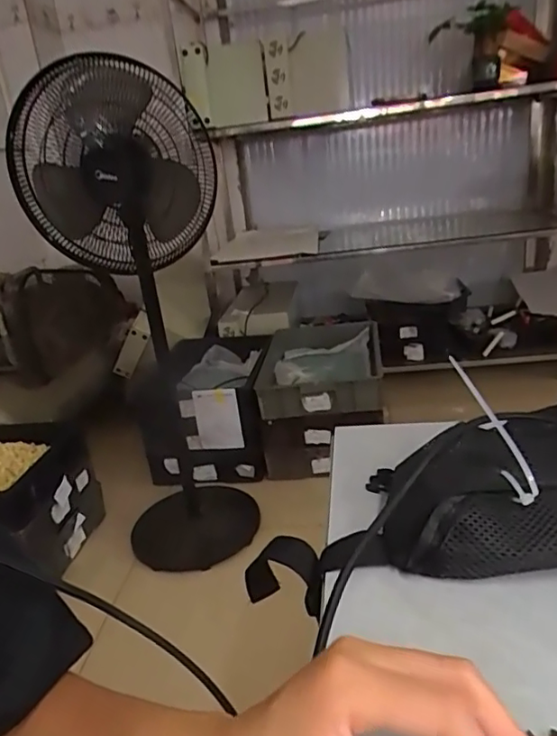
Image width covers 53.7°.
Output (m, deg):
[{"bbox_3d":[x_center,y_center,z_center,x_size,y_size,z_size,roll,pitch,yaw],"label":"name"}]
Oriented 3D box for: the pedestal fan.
[{"bbox_3d":[-0.330,-0.080,1.485,0.445,1.233,0.442,-11,21,-9],"label":"pedestal fan"}]

